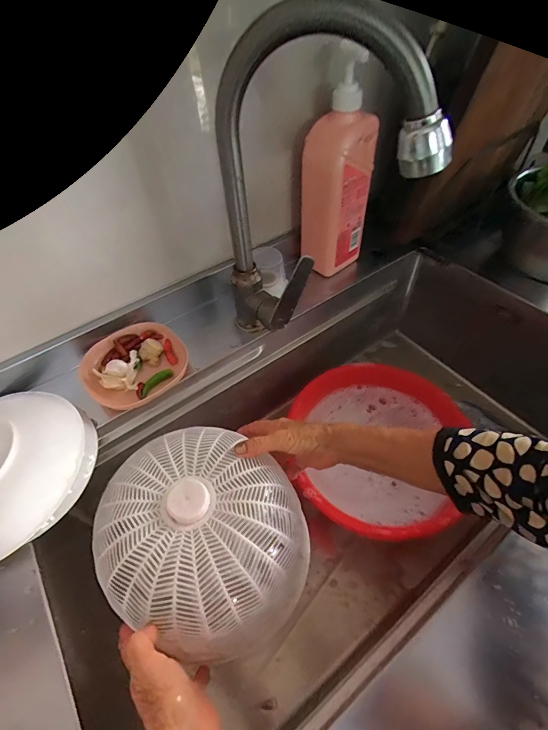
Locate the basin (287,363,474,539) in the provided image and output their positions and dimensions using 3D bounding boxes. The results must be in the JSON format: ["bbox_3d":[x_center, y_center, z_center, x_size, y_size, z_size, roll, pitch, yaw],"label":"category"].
[{"bbox_3d":[0.165,0.126,0.557,0.253,0.082,0.268,-3,51,3],"label":"basin"}]

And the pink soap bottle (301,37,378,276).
[{"bbox_3d":[0.087,-0.258,0.504,0.080,0.246,0.072,-36,57,-22],"label":"pink soap bottle"}]

